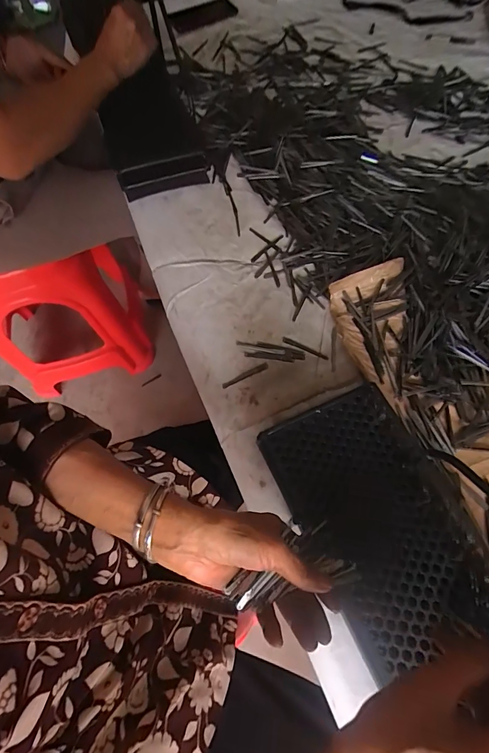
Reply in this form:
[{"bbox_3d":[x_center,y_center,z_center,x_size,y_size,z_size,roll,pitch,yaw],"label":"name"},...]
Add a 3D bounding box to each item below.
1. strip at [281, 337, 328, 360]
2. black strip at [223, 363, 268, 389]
[{"bbox_3d":[0.084,-0.039,0.504,0.067,0.004,0.008,26,69,13],"label":"strip"},{"bbox_3d":[0.002,-0.001,0.486,0.066,0.004,0.009,-25,67,-9],"label":"black strip"}]

